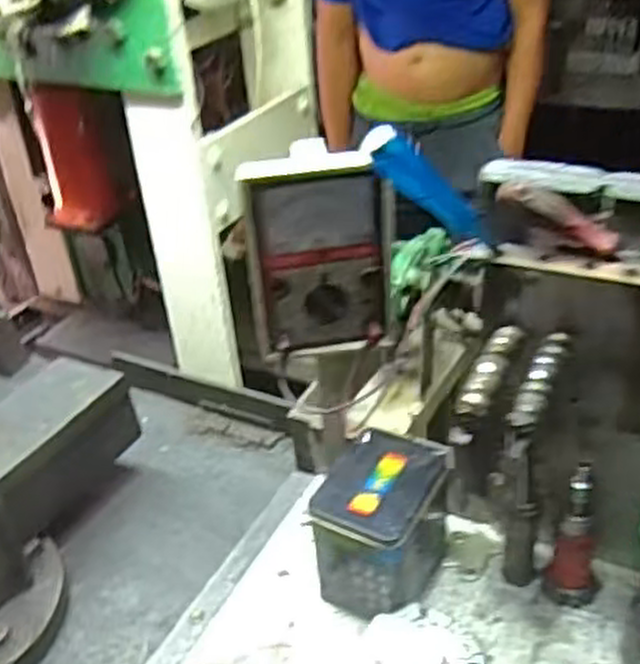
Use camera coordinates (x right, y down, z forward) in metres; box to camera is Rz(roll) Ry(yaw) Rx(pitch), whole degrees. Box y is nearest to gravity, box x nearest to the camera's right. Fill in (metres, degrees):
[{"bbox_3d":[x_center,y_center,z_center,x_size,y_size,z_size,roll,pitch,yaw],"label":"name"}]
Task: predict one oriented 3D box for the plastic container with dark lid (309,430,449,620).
[{"bbox_3d":[0.062,0.190,0.771,0.103,0.132,0.128,17,39,29],"label":"plastic container with dark lid"}]

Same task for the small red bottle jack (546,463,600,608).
[{"bbox_3d":[0.237,0.187,0.732,0.049,0.151,0.045,9,36,20],"label":"small red bottle jack"}]

